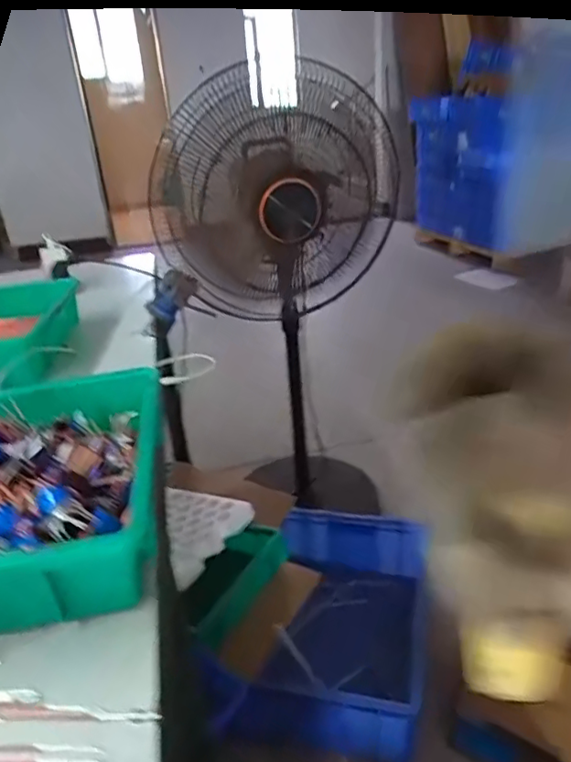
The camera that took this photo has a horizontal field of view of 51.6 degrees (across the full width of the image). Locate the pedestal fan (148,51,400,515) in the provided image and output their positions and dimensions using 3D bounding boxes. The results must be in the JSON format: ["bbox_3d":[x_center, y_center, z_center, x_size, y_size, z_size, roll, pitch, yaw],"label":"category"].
[{"bbox_3d":[0.044,-0.113,1.477,0.442,1.099,0.373,6,28,20],"label":"pedestal fan"}]

